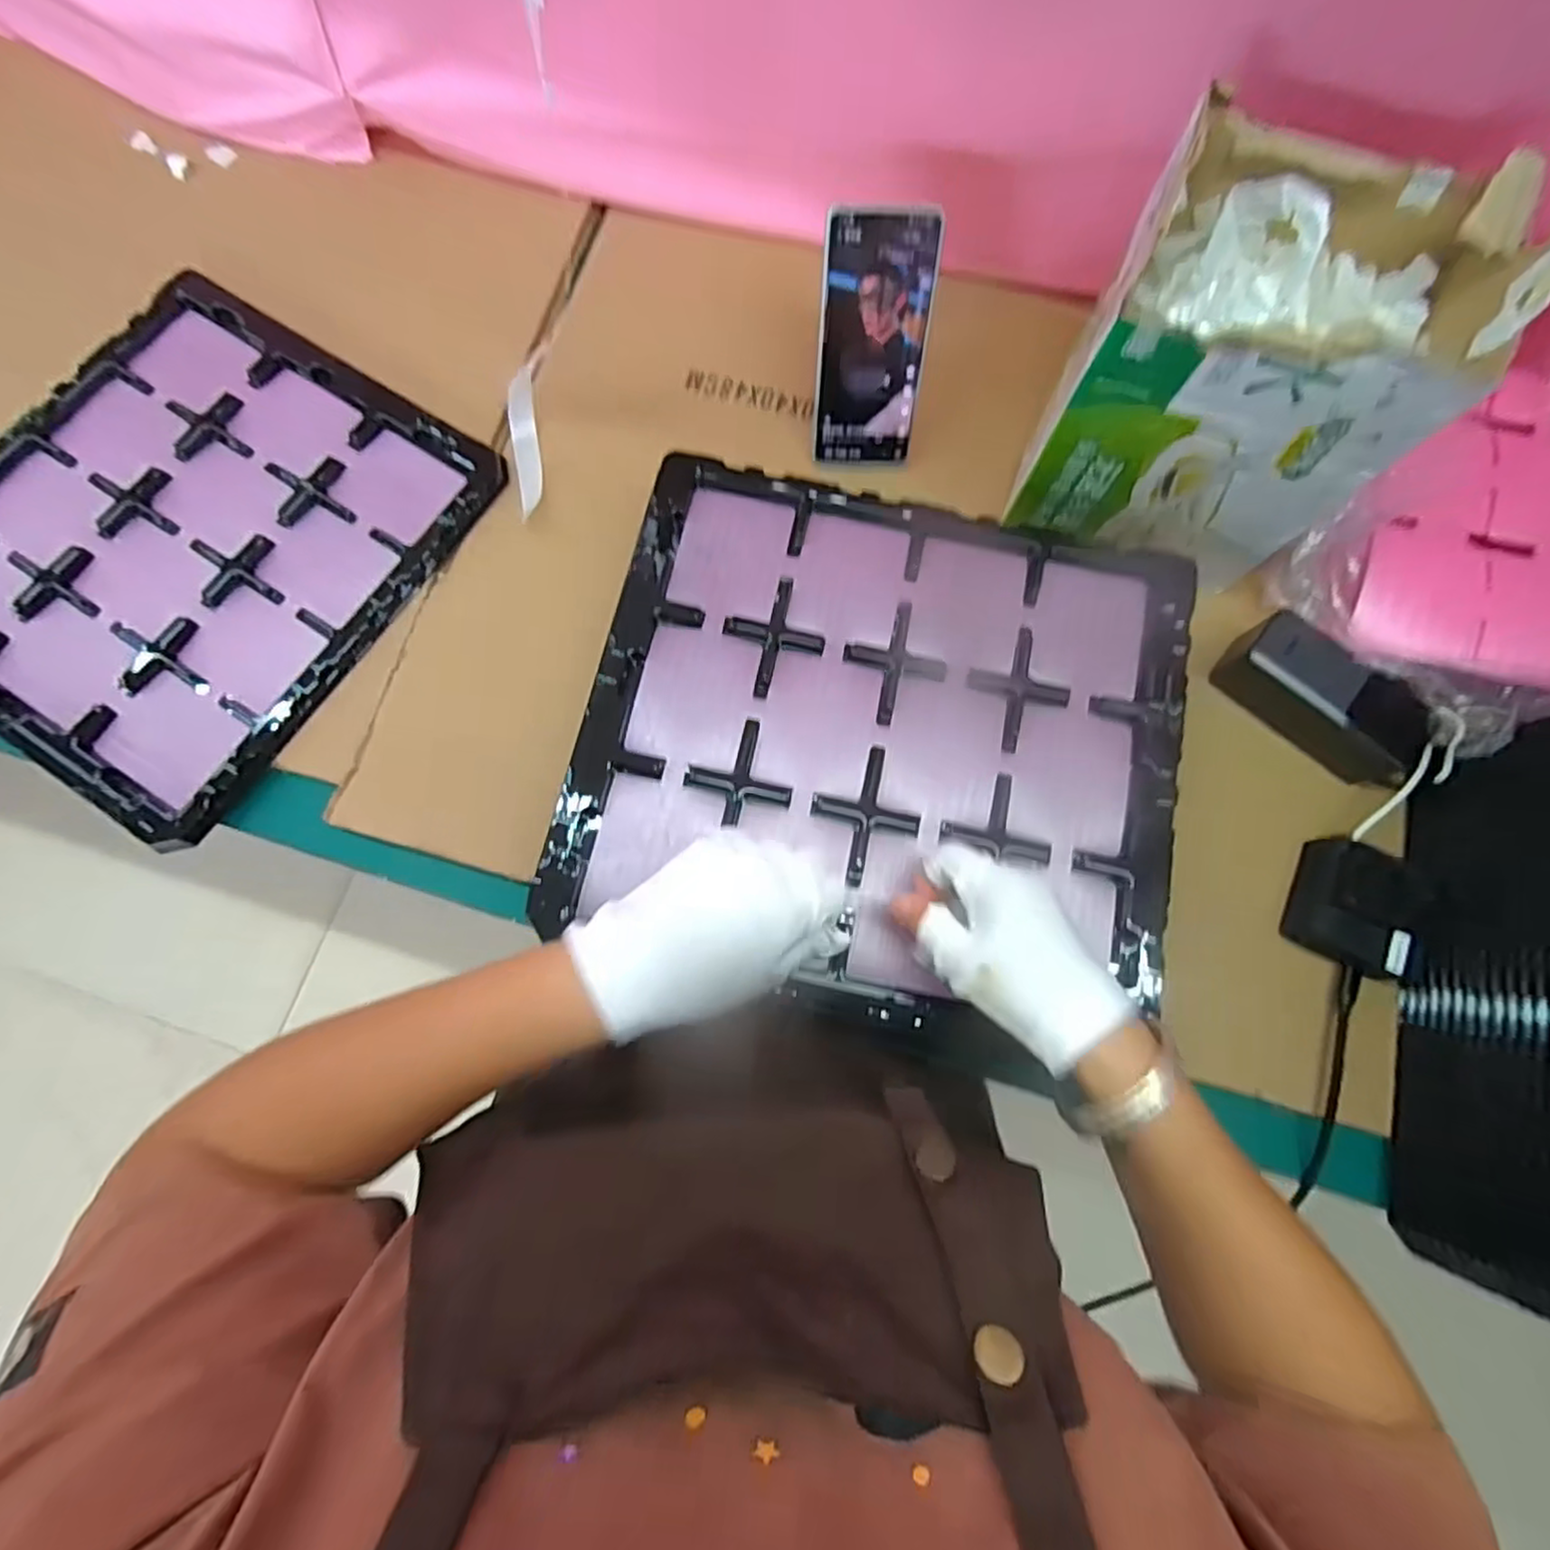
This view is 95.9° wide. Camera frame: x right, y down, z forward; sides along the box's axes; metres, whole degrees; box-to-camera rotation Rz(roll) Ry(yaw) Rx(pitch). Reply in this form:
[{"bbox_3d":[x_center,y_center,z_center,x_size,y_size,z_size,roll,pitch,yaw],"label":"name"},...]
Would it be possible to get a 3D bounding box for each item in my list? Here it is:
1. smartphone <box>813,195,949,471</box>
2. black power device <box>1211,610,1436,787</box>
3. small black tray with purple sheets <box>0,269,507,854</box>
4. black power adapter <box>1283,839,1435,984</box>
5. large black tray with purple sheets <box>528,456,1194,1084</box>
[{"bbox_3d":[0.071,-0.310,0.512,0.078,0.166,0.006,1,46,-1],"label":"smartphone"},{"bbox_3d":[0.396,-0.051,0.507,0.057,0.050,0.142,-44,82,-9],"label":"black power device"},{"bbox_3d":[-0.449,-0.182,0.534,0.335,0.026,0.367,31,79,6],"label":"small black tray with purple sheets"},{"bbox_3d":[0.394,0.090,0.478,0.068,0.042,0.080,25,78,4],"label":"black power adapter"},{"bbox_3d":[0.067,-0.023,0.447,0.369,0.020,0.340,12,78,2],"label":"large black tray with purple sheets"}]

